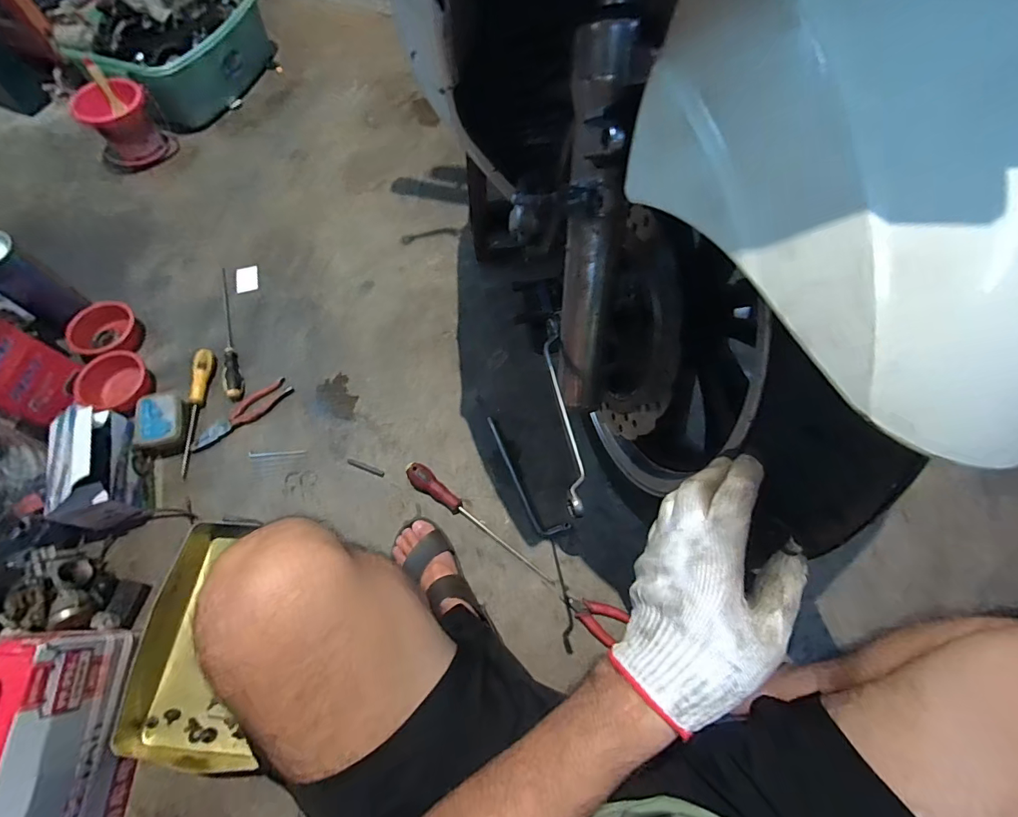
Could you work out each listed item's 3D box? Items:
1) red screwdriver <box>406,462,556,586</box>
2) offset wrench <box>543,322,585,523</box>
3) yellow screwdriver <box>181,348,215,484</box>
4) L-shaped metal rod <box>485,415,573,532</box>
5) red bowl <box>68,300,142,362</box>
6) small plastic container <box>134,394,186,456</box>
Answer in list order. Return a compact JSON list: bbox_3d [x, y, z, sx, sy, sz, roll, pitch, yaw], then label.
[{"bbox_3d":[-0.054,0.195,0.763,0.308,0.029,0.036,36,70,14],"label":"red screwdriver"},{"bbox_3d":[0.048,-0.001,0.395,0.017,0.016,0.190,-4,66,-3],"label":"offset wrench"},{"bbox_3d":[-0.579,0.001,0.837,0.032,0.028,0.245,-5,66,-3],"label":"yellow screwdriver"},{"bbox_3d":[0.019,0.121,0.809,0.053,0.007,0.244,-29,69,-13],"label":"L-shaped metal rod"},{"bbox_3d":[-0.786,-0.150,0.894,0.112,0.060,0.118,0,66,-1],"label":"red bowl"},{"bbox_3d":[-0.617,0.028,0.807,0.069,0.049,0.108,-11,66,-6],"label":"small plastic container"}]

